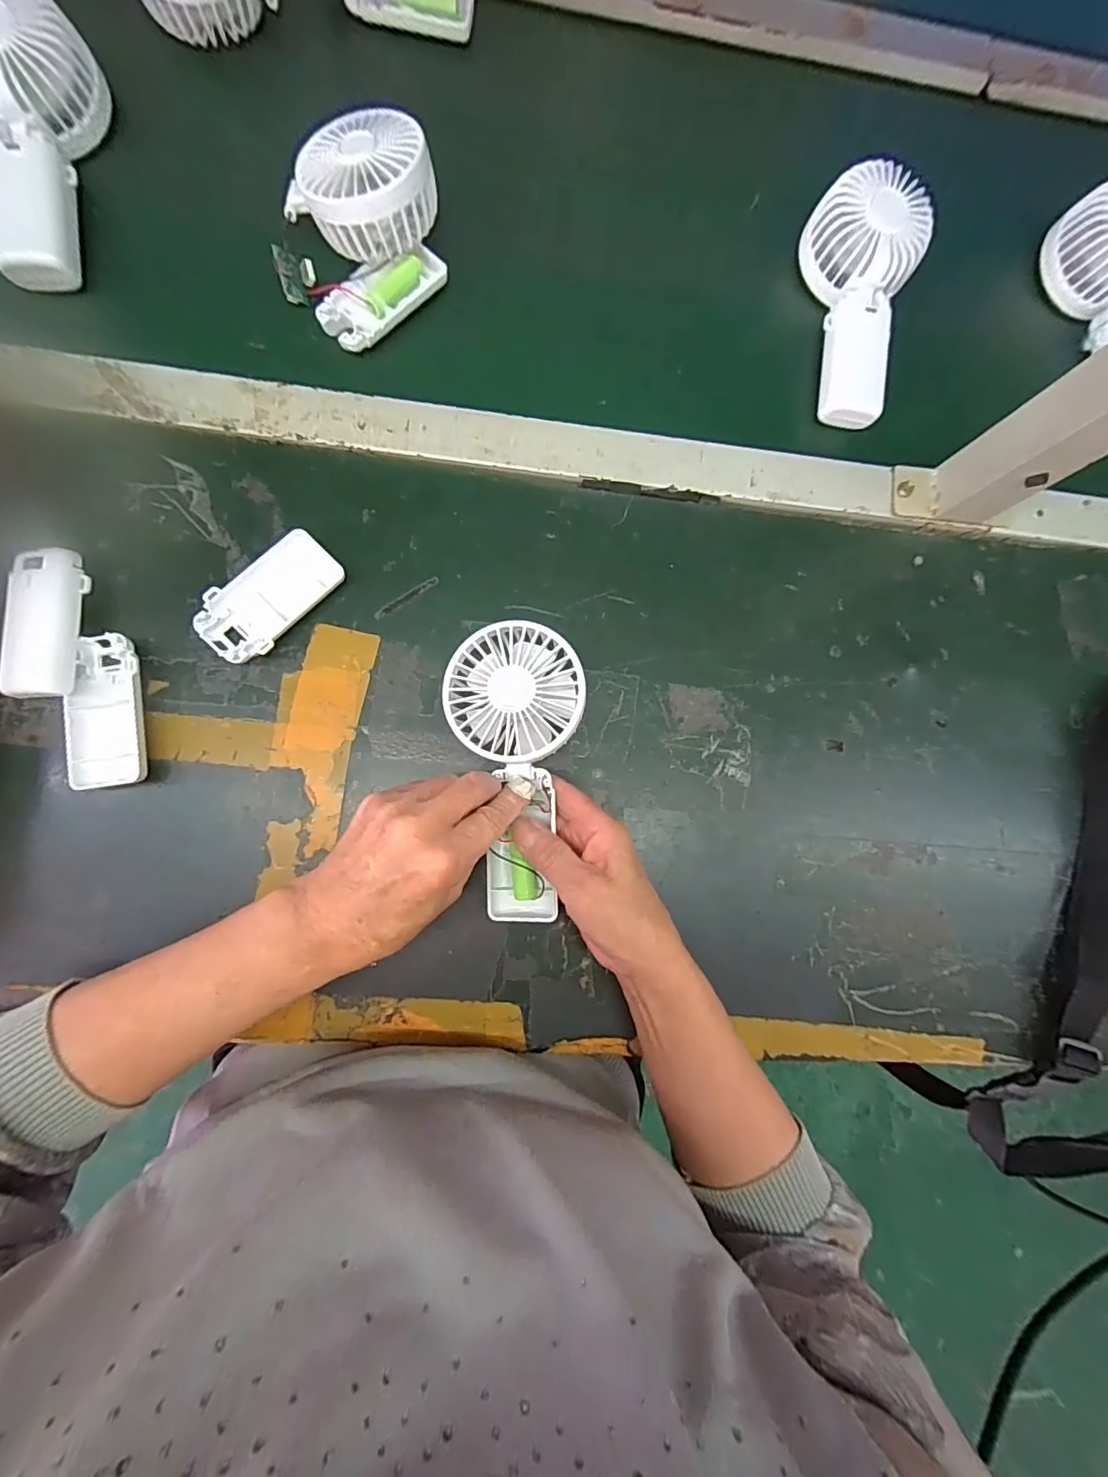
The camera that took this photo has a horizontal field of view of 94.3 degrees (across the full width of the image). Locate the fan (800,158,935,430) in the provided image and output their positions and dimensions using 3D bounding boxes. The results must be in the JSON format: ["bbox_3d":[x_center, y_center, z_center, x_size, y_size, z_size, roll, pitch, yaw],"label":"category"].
[{"bbox_3d":[0.232,-0.330,0.389,0.085,0.046,0.174,8,85,-5],"label":"fan"}]

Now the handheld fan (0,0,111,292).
[{"bbox_3d":[-0.342,-0.395,0.336,0.083,0.042,0.170,-13,87,-6],"label":"handheld fan"}]

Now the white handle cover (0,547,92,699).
[{"bbox_3d":[-0.319,-0.072,0.324,0.041,0.020,0.091,3,85,-5],"label":"white handle cover"}]

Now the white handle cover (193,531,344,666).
[{"bbox_3d":[-0.190,-0.095,0.346,0.049,0.016,0.095,42,83,-1],"label":"white handle cover"}]

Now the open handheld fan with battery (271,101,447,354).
[{"bbox_3d":[-0.133,-0.351,0.349,0.118,0.047,0.098,-45,91,-7],"label":"open handheld fan with battery"}]

